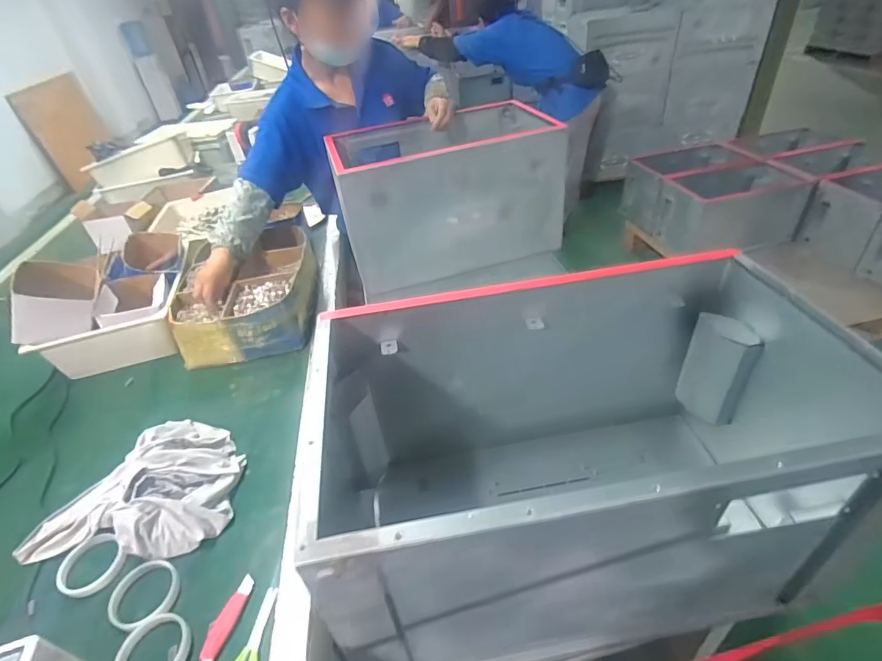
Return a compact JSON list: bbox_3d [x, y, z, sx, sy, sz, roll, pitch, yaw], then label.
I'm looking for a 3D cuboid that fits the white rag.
[{"bbox_3d":[-0.470,0.230,0.746,0.304,0.103,0.252,-4,39,5],"label":"white rag"}]

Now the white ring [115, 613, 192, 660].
[{"bbox_3d":[-0.348,0.393,0.565,0.093,0.022,0.082,26,49,35],"label":"white ring"}]

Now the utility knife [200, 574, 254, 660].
[{"bbox_3d":[-0.272,0.362,0.586,0.028,0.008,0.099,5,40,15],"label":"utility knife"}]

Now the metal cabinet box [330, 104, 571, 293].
[{"bbox_3d":[-0.002,-0.368,1.188,0.543,0.308,0.351,-17,40,-12],"label":"metal cabinet box"}]

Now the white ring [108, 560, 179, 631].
[{"bbox_3d":[-0.396,0.351,0.622,0.081,0.013,0.084,-5,39,4],"label":"white ring"}]

